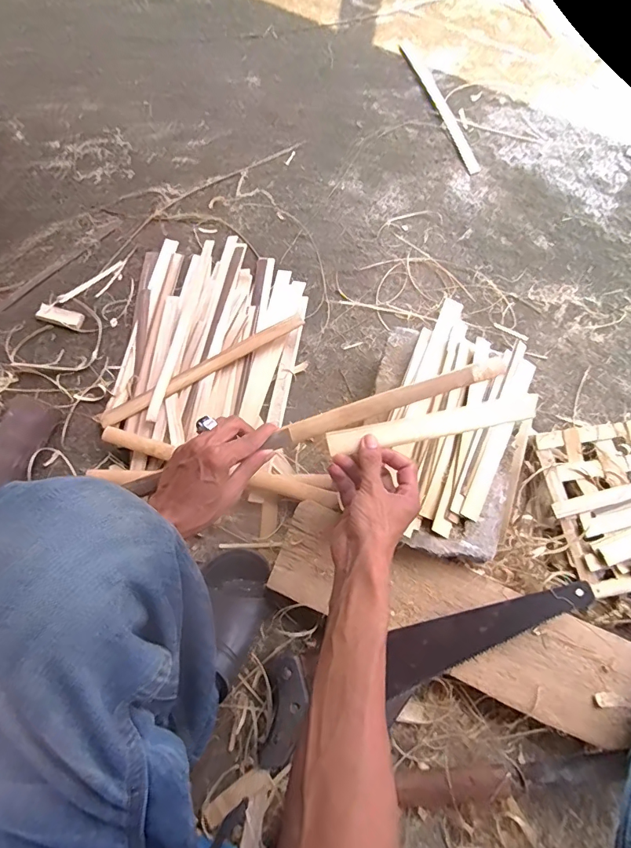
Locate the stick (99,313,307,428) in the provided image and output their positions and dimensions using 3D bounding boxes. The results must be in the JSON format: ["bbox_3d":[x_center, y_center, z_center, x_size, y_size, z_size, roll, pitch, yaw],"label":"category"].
[{"bbox_3d":[-0.173,-0.085,0.675,0.338,0.017,0.028,-29,77,-8],"label":"stick"}]

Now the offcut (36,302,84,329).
[{"bbox_3d":[-0.420,-0.178,0.720,0.072,0.010,0.026,14,76,4],"label":"offcut"}]

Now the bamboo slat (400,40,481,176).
[{"bbox_3d":[0.243,-0.624,0.856,0.028,0.005,0.345,-19,76,-5],"label":"bamboo slat"}]

